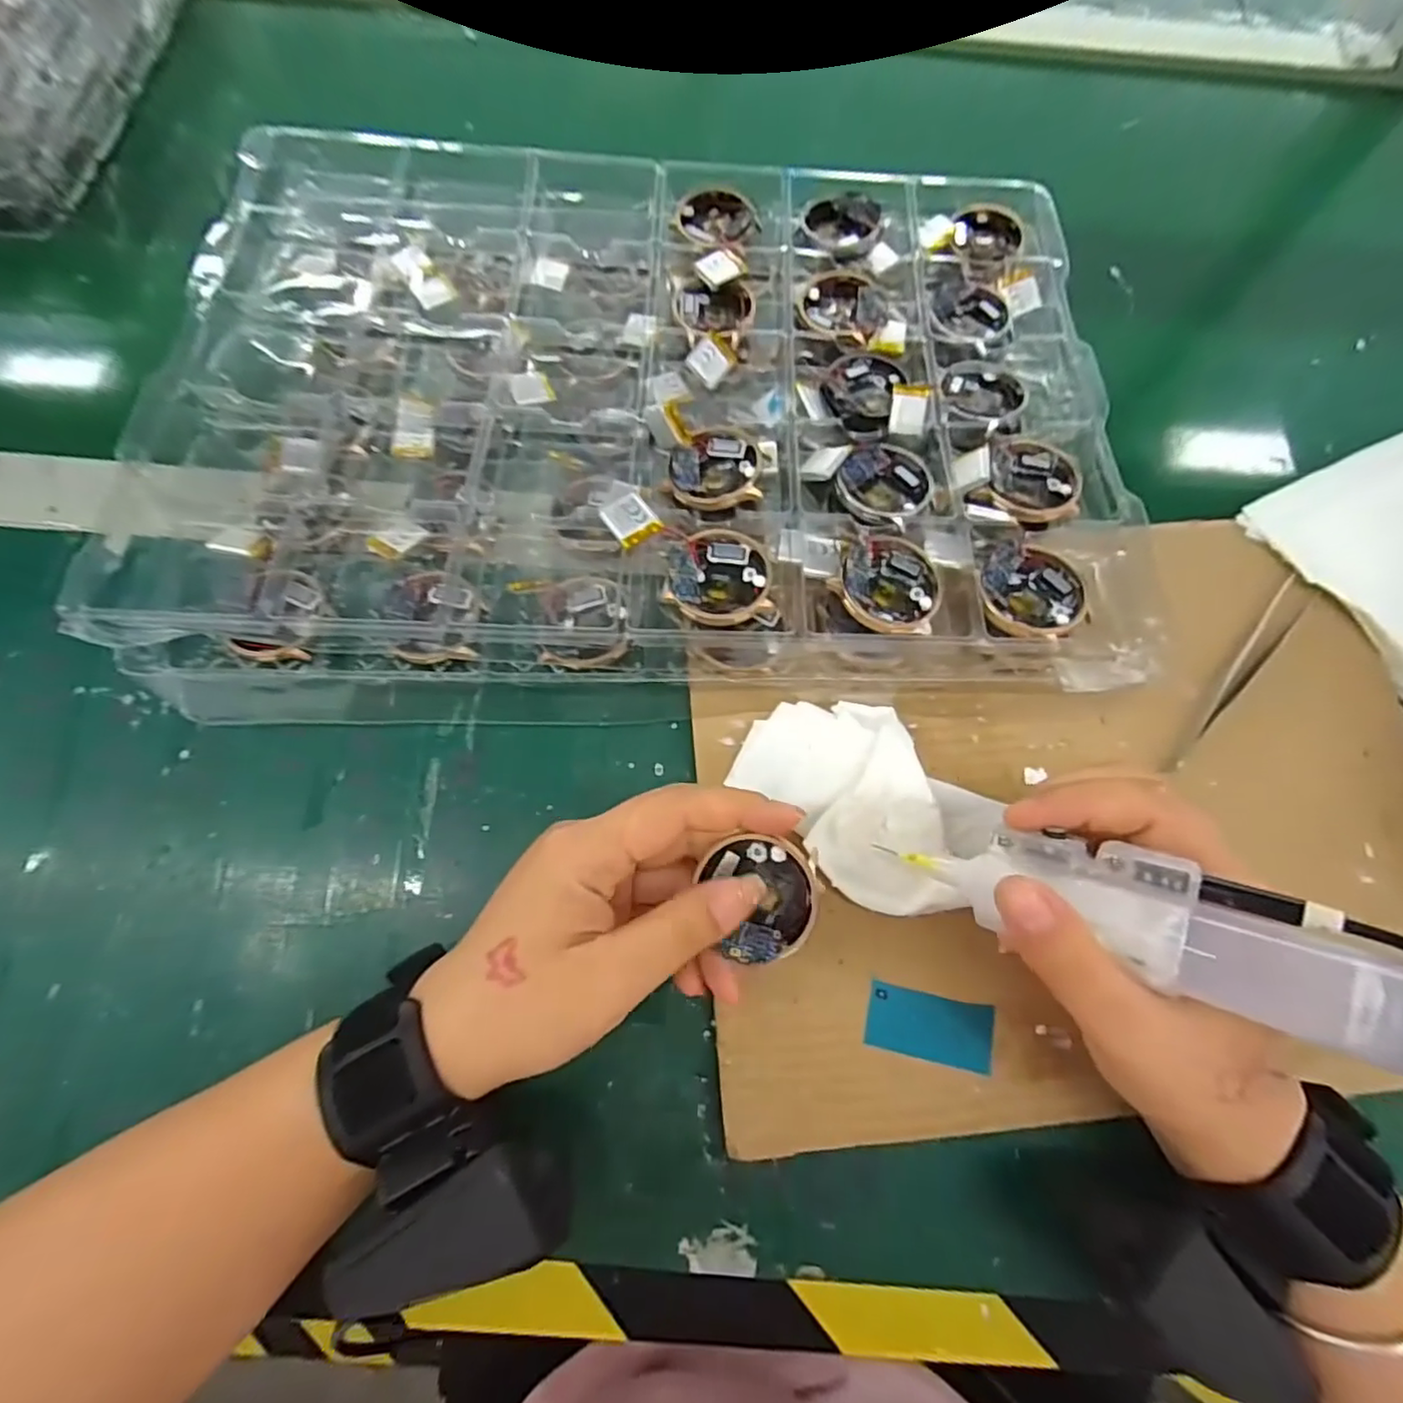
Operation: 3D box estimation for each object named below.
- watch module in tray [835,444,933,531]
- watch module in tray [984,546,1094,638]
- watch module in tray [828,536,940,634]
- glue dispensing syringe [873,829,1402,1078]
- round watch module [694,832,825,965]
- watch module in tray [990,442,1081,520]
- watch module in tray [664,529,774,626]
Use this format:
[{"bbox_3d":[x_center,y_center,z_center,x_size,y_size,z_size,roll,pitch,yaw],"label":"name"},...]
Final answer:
[{"bbox_3d":[0.086,-0.101,0.288,0.043,0.010,0.041,-42,79,-13],"label":"watch module in tray"},{"bbox_3d":[0.140,-0.046,0.263,0.042,0.011,0.042,-8,73,-5],"label":"watch module in tray"},{"bbox_3d":[0.079,-0.051,0.262,0.043,0.012,0.043,20,73,4],"label":"watch module in tray"},{"bbox_3d":[0.131,0.063,0.177,0.143,0.022,0.038,15,67,44],"label":"glue dispensing syringe"},{"bbox_3d":[0.019,0.068,0.216,0.040,0.014,0.041,0,71,-1],"label":"round watch module"},{"bbox_3d":[0.155,-0.103,0.289,0.041,0.010,0.045,18,73,4],"label":"watch module in tray"},{"bbox_3d":[0.008,-0.054,0.266,0.042,0.010,0.044,10,67,-4],"label":"watch module in tray"}]

